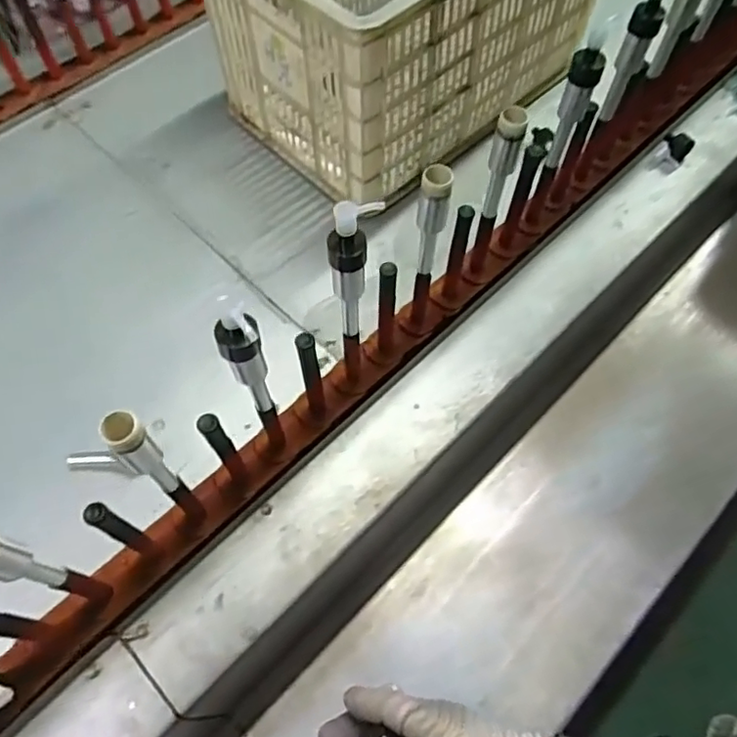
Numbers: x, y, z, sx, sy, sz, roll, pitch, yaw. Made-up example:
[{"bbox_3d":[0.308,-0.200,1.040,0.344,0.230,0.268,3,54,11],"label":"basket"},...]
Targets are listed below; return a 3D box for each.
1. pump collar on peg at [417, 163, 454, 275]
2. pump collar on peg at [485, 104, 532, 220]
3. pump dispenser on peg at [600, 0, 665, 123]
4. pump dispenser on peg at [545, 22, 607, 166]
[{"bbox_3d":[0.057,-0.130,0.540,0.025,0.116,0.024,11,62,6],"label":"pump collar on peg"},{"bbox_3d":[0.128,-0.196,0.576,0.025,0.110,0.032,12,63,7],"label":"pump collar on peg"},{"bbox_3d":[0.278,-0.332,0.636,0.029,0.136,0.038,21,64,11],"label":"pump dispenser on peg"},{"bbox_3d":[0.203,-0.259,0.598,0.029,0.148,0.024,17,63,9],"label":"pump dispenser on peg"}]

